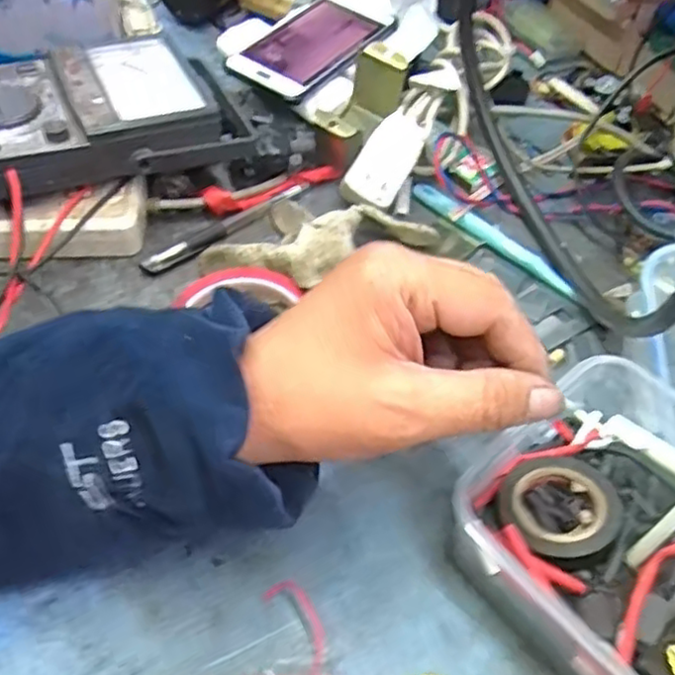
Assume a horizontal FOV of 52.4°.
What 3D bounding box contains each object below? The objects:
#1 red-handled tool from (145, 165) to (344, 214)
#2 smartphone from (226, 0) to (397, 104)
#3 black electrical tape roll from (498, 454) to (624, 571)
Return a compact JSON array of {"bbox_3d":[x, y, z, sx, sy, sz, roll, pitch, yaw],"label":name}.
[{"bbox_3d":[-0.065,-0.106,0.498,0.138,0.022,0.019,-18,56,-16],"label":"red-handled tool"},{"bbox_3d":[-0.021,-0.249,0.577,0.080,0.005,0.134,27,56,16],"label":"smartphone"},{"bbox_3d":[0.107,0.080,0.330,0.054,0.016,0.061,17,54,9],"label":"black electrical tape roll"}]

